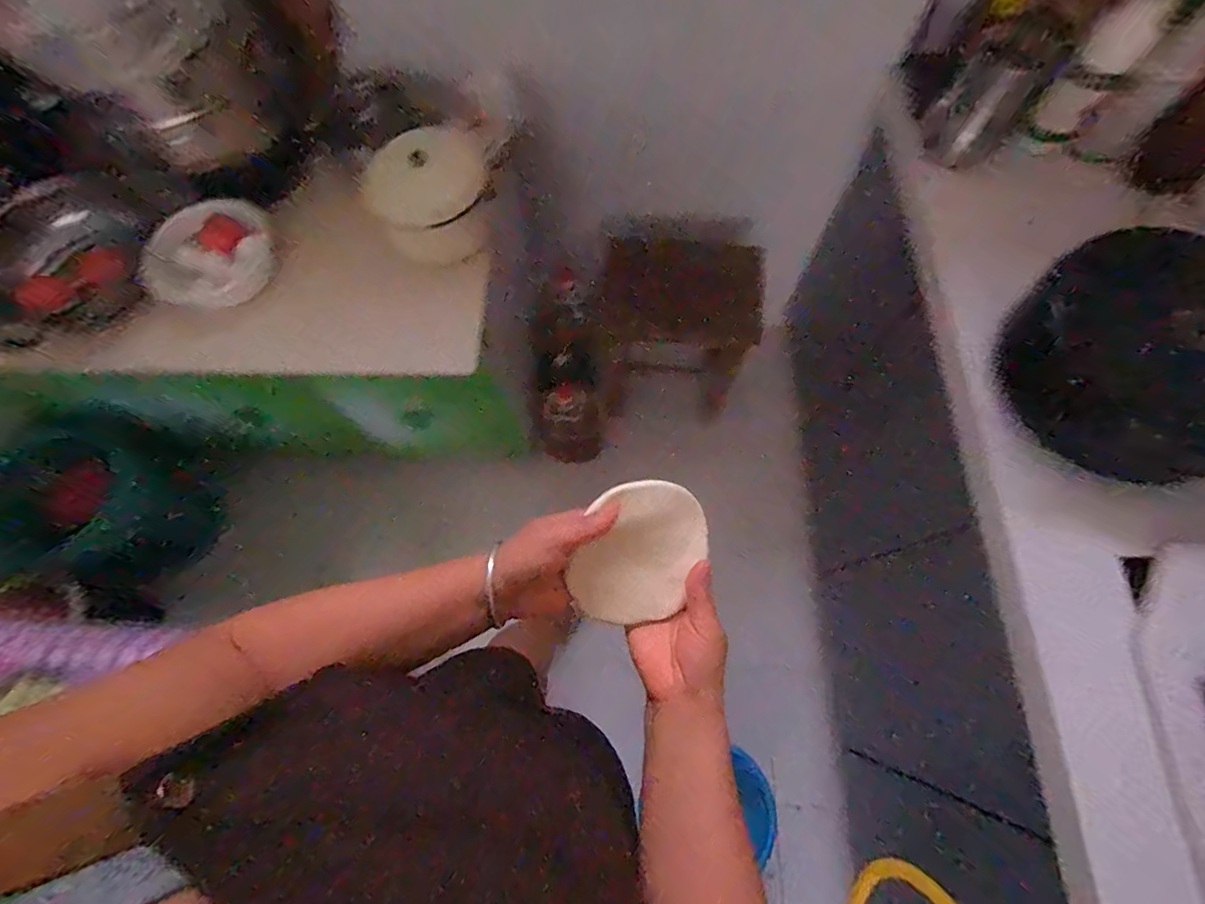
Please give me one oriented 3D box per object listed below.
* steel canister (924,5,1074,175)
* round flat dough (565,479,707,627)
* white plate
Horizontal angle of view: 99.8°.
[{"bbox_3d":[0.584,-0.539,0.756,0.105,0.153,0.125,42,76,15],"label":"steel canister"},{"bbox_3d":[0.032,0.085,0.420,0.102,0.015,0.124,15,97,-12],"label":"round flat dough"},{"bbox_3d":[-0.612,-0.307,0.804,0.192,0.140,0.021,-49,47,1],"label":"white plate"}]

